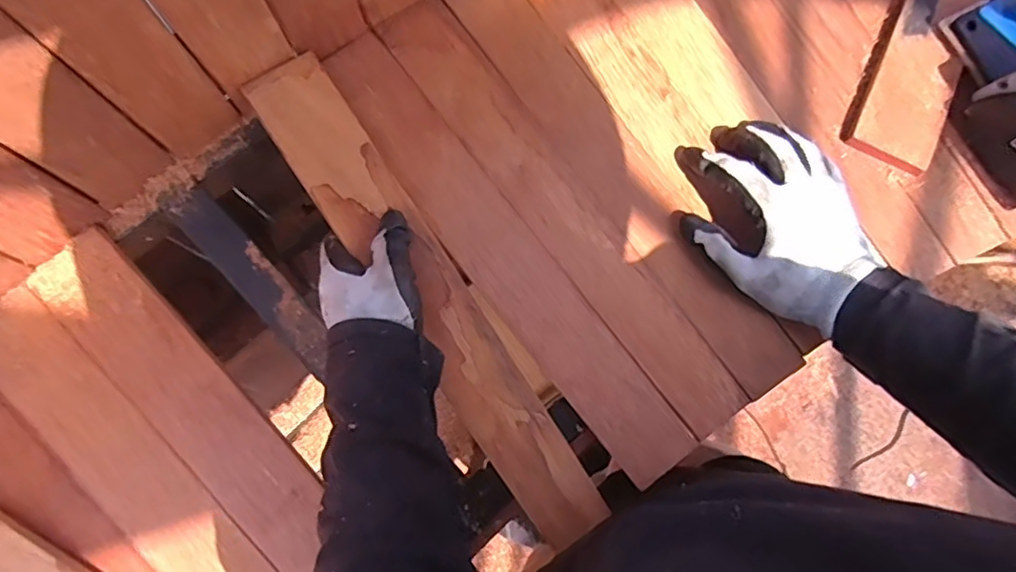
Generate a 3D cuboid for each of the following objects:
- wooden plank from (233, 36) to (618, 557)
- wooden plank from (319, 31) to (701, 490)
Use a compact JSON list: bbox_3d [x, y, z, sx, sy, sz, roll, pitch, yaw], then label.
[{"bbox_3d":[-0.065,0.001,0.460,0.061,0.008,0.419,-34,83,-8],"label":"wooden plank"},{"bbox_3d":[-0.011,-0.033,0.475,0.060,0.010,0.413,-36,80,-8],"label":"wooden plank"}]

